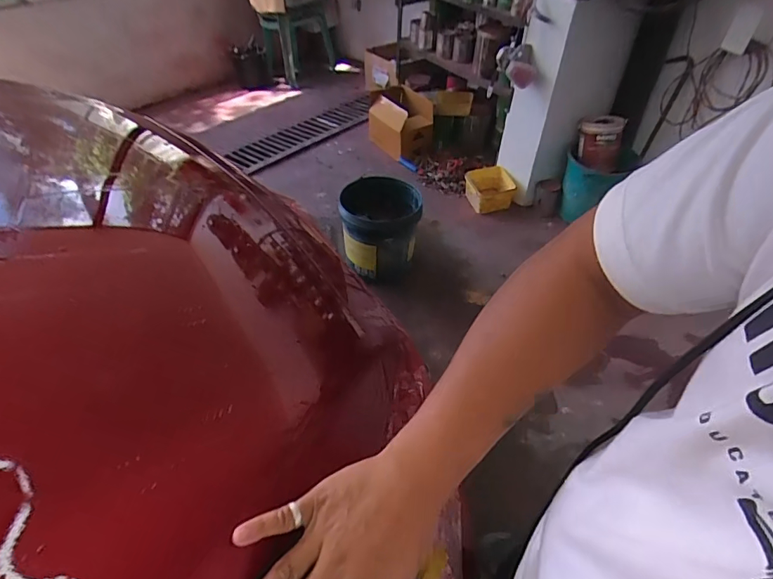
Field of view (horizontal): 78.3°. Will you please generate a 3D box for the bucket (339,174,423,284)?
[{"bbox_3d":[-0.022,-0.214,1.766,0.292,0.316,0.275,3,45,1],"label":"bucket"}]

